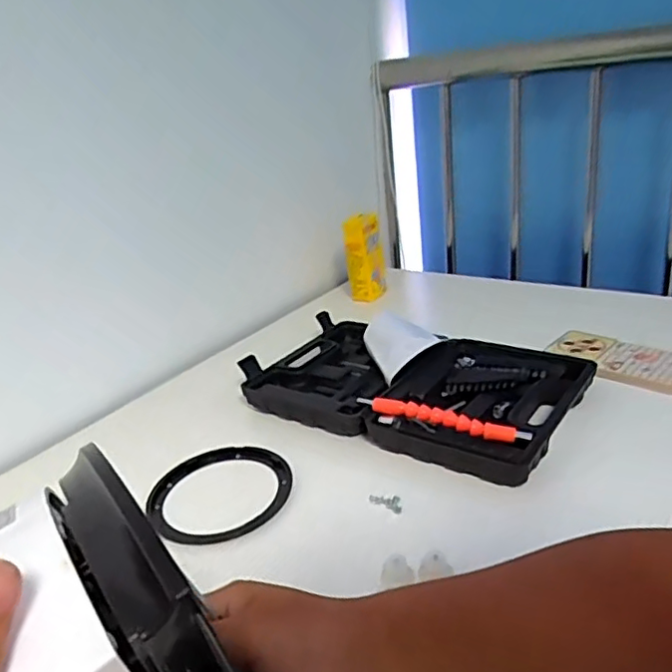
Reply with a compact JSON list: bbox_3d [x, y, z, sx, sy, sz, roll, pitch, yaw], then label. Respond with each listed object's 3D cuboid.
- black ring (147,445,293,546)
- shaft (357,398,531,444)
[{"bbox_3d":[-0.107,0.144,0.570,0.127,0.015,0.129,-6,23,3],"label":"black ring"},{"bbox_3d":[0.095,0.078,0.574,0.164,0.025,0.012,5,26,27],"label":"shaft"}]

